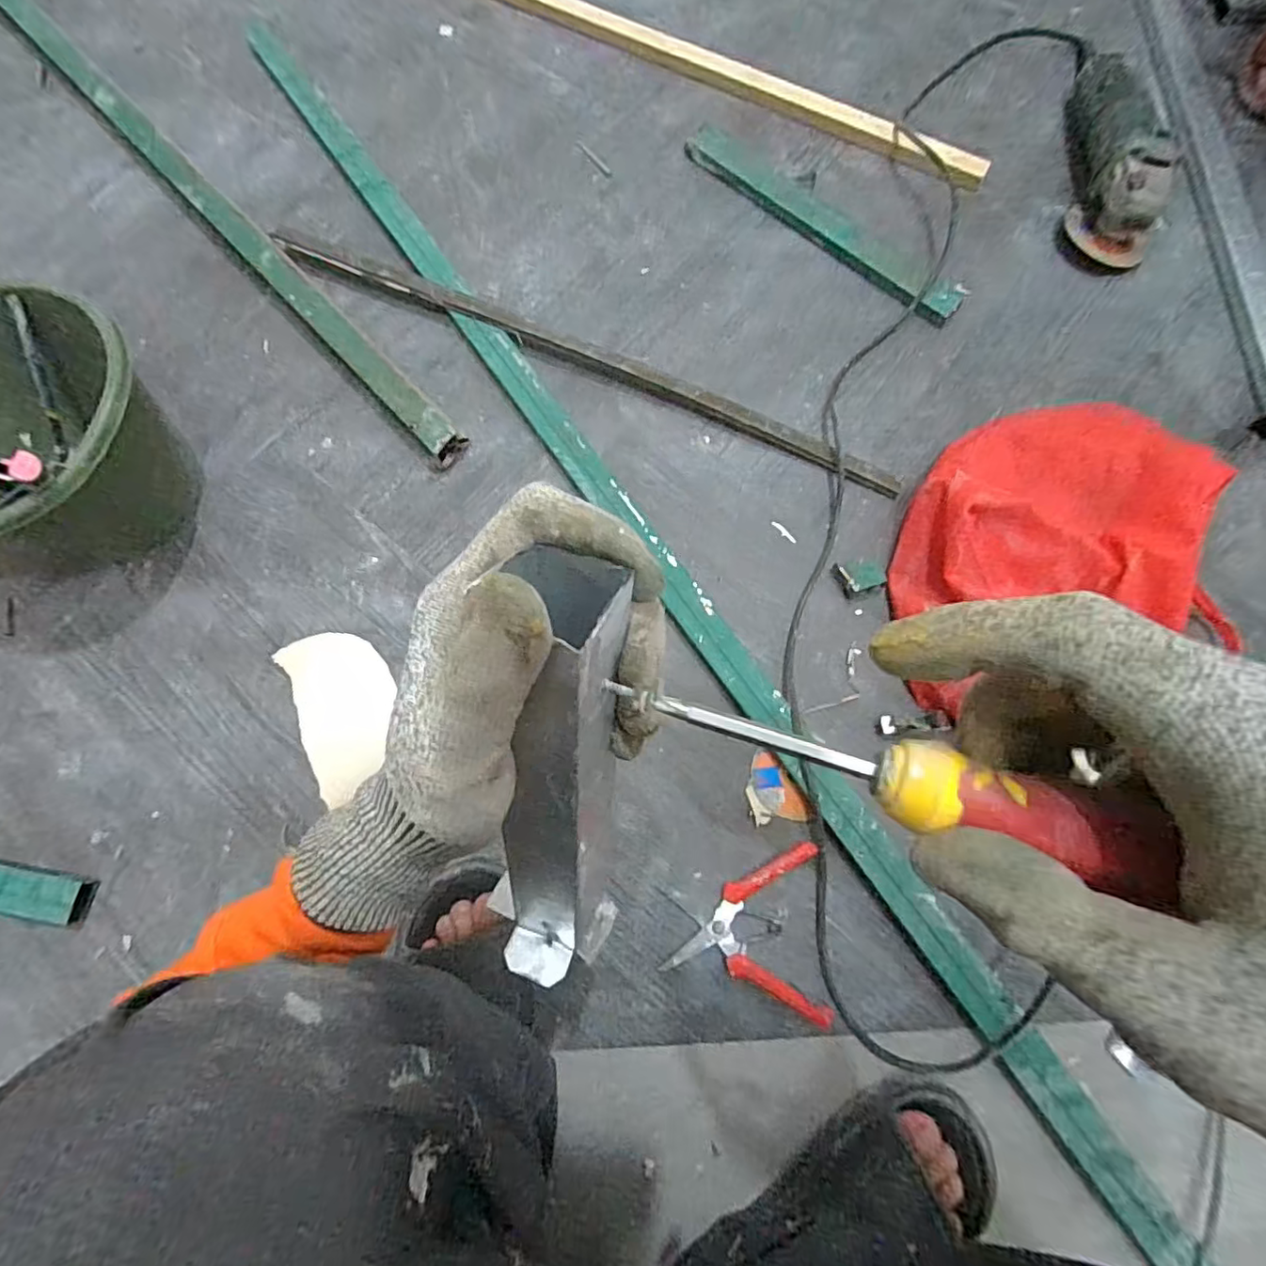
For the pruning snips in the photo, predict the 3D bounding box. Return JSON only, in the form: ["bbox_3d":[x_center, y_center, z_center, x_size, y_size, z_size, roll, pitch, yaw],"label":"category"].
[{"bbox_3d":[0.098,0.264,0.534,0.134,0.026,0.137,-2,76,0],"label":"pruning snips"}]

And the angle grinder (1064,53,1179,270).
[{"bbox_3d":[0.565,-0.578,0.706,0.088,0.090,0.294,8,76,3],"label":"angle grinder"}]

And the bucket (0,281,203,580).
[{"bbox_3d":[-0.568,-0.178,0.600,0.264,0.187,0.247,23,77,6],"label":"bucket"}]

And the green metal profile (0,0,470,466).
[{"bbox_3d":[-0.616,-0.625,0.770,0.047,0.046,1.225,-43,79,-9],"label":"green metal profile"}]

